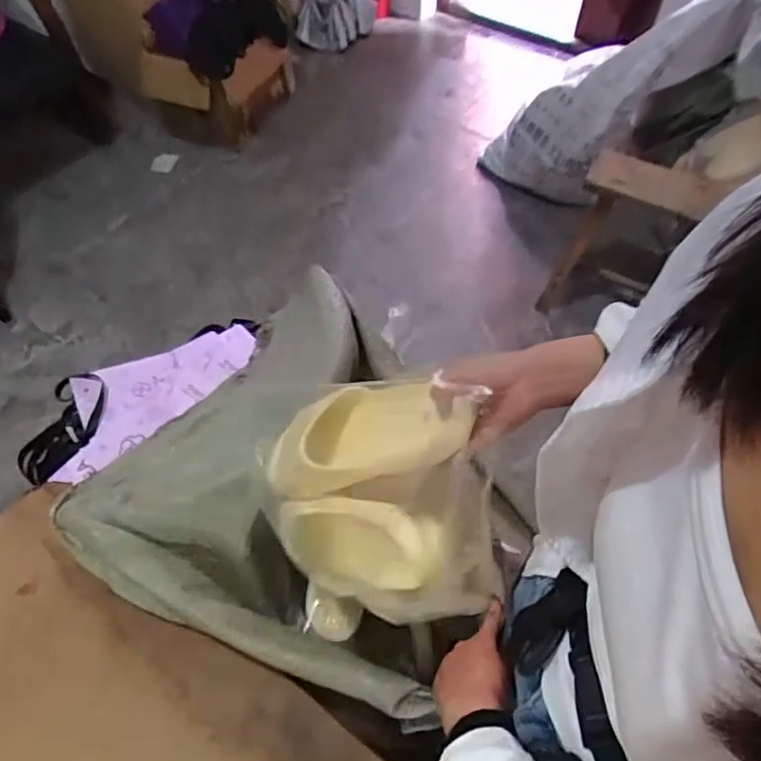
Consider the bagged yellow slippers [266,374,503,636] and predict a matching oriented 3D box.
[{"bbox_3d":[-0.025,0.108,0.559,0.258,0.110,0.221,-20,62,22],"label":"bagged yellow slippers"}]

